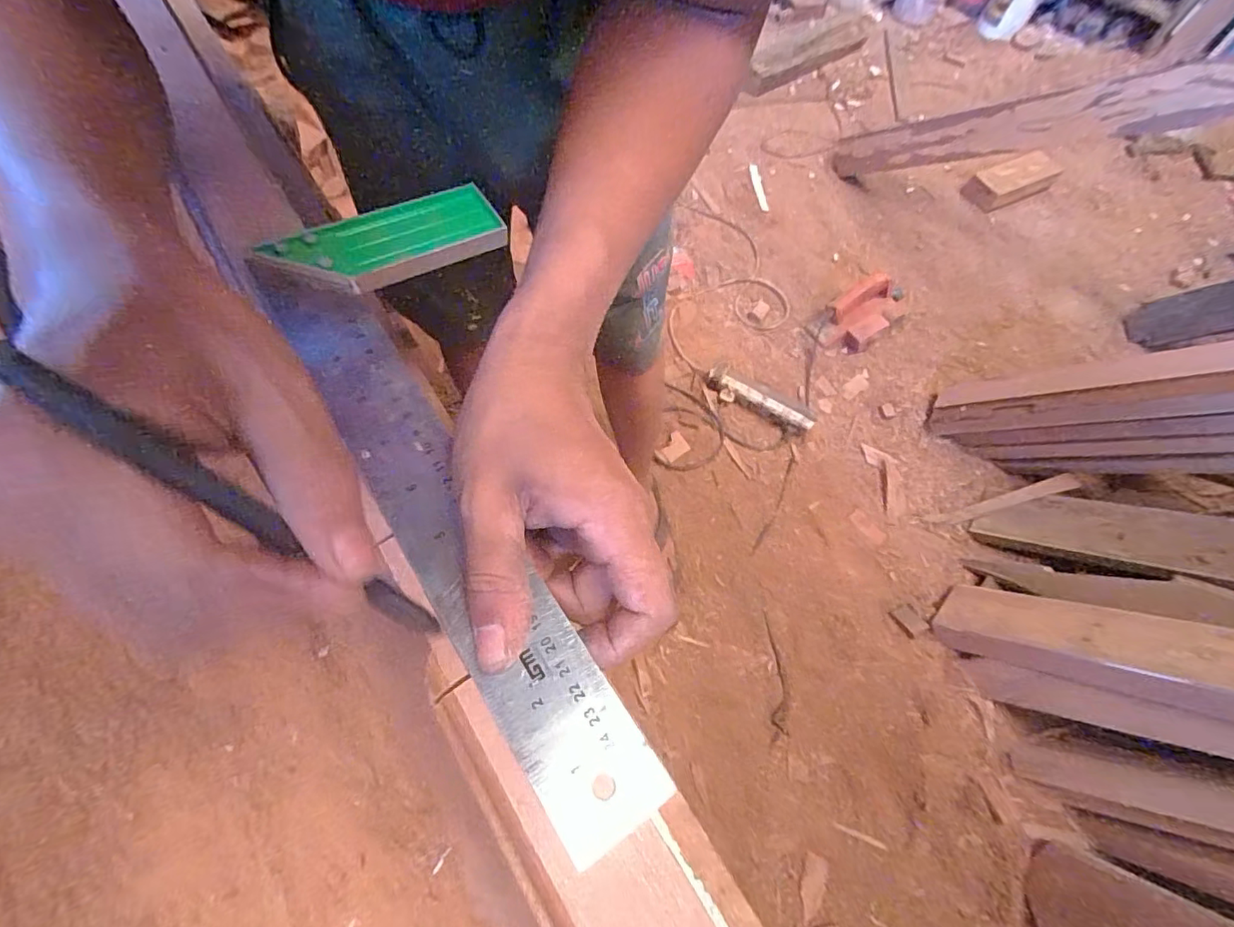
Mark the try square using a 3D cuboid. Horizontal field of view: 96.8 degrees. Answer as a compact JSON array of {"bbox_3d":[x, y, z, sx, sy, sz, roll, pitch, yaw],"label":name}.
[{"bbox_3d":[-0.063,-0.007,0.236,0.114,0.013,0.304,-22,68,-15],"label":"try square"}]

